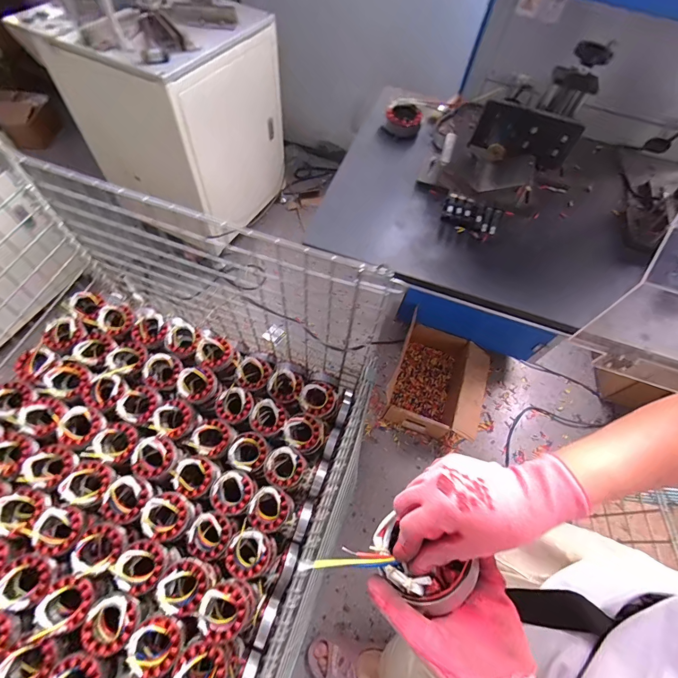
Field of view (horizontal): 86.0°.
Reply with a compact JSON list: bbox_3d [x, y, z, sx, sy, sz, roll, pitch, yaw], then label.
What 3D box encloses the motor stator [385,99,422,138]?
[{"bbox_3d":[0.145,-0.500,0.824,0.087,0.040,0.075,6,60,-1],"label":"motor stator"}]

